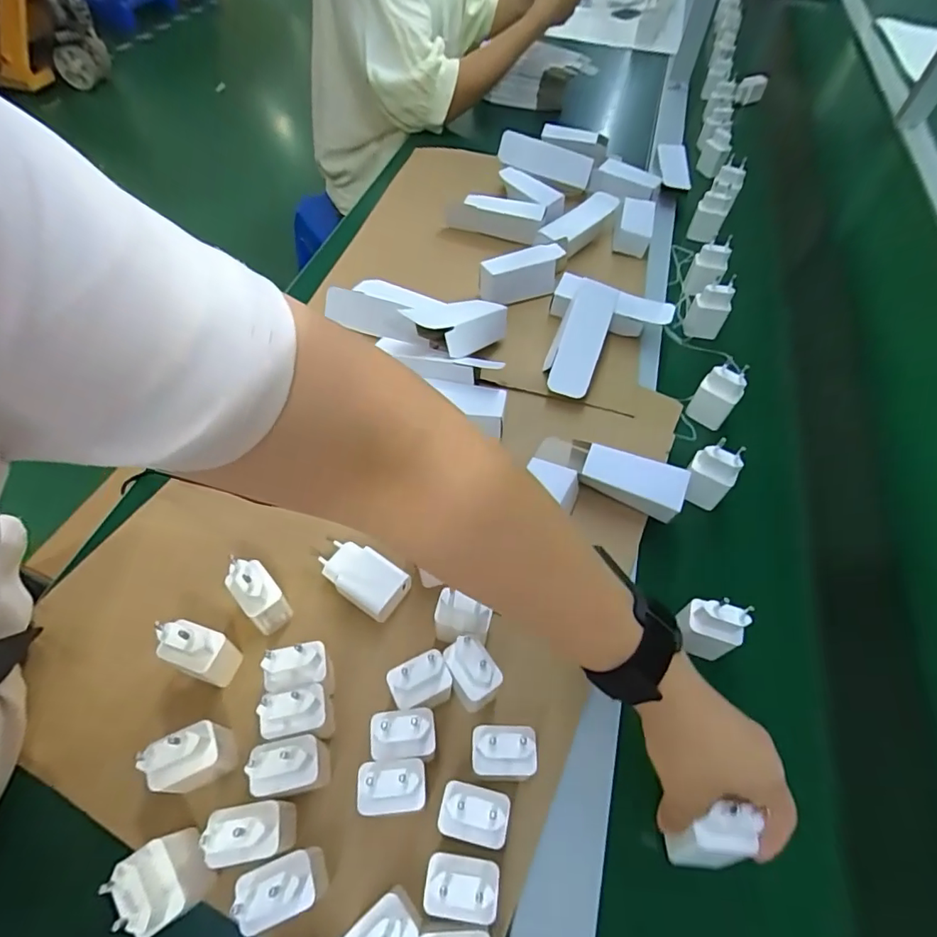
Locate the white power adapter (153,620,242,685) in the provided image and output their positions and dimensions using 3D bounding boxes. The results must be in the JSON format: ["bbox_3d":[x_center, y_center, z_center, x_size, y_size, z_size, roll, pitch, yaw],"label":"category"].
[{"bbox_3d":[-0.186,0.123,0.357,0.039,0.070,0.026,16,57,8],"label":"white power adapter"}]

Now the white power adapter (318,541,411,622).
[{"bbox_3d":[-0.086,0.087,0.420,0.071,0.028,0.040,31,60,17],"label":"white power adapter"}]

